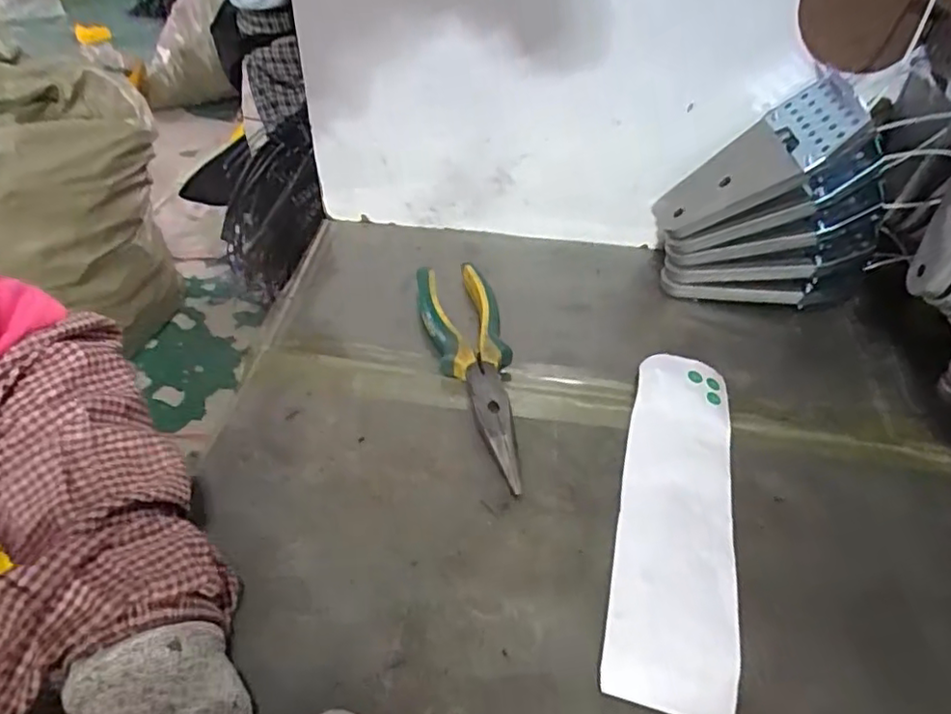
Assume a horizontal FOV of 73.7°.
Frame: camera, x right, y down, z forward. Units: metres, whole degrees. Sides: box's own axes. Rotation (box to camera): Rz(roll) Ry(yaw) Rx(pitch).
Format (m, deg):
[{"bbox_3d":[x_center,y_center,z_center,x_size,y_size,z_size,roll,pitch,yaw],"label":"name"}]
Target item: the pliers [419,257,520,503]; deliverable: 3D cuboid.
[{"bbox_3d":[0.002,0.001,0.418,0.051,0.023,0.189,-10,47,-13],"label":"pliers"}]

